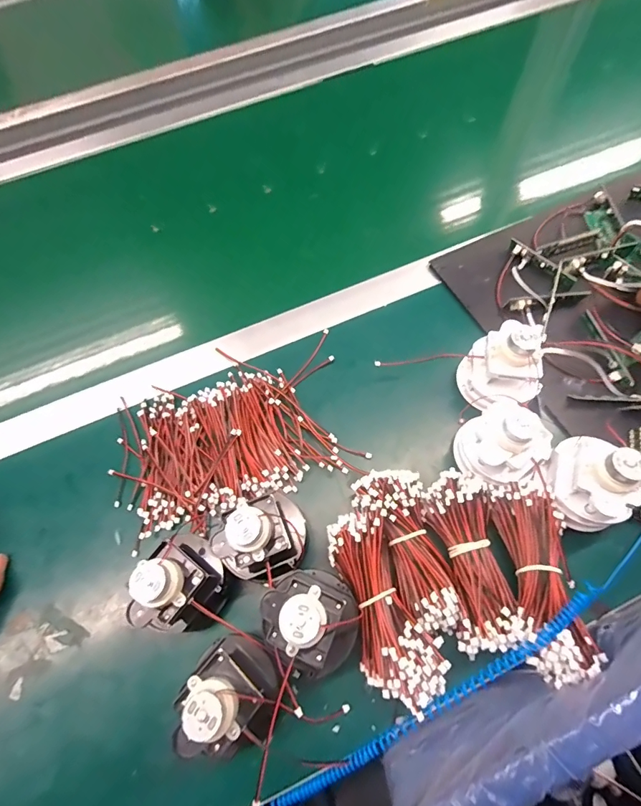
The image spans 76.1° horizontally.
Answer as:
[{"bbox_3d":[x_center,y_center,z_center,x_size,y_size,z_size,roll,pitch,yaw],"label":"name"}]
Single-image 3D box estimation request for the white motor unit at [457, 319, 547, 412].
[{"bbox_3d":[0.161,-0.032,0.371,0.059,0.080,0.065,-11,66,-2],"label":"white motor unit"}]

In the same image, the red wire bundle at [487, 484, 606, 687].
[{"bbox_3d":[0.161,0.128,0.305,0.060,0.033,0.135,2,52,4],"label":"red wire bundle"}]

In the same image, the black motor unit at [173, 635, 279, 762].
[{"bbox_3d":[-0.062,0.199,0.272,0.052,0.073,0.063,34,72,17],"label":"black motor unit"}]

